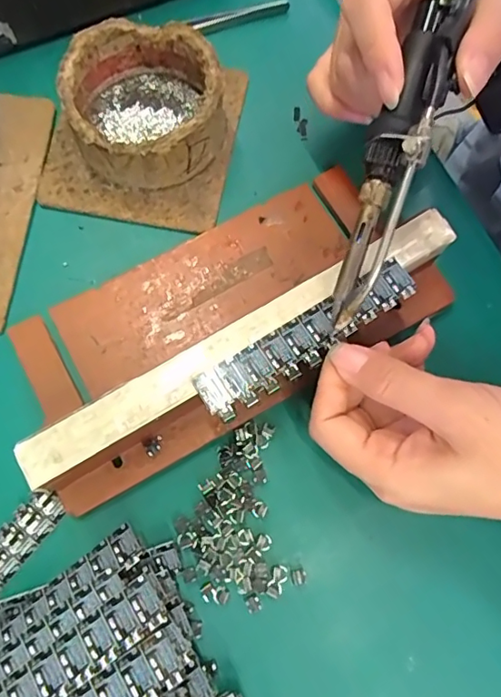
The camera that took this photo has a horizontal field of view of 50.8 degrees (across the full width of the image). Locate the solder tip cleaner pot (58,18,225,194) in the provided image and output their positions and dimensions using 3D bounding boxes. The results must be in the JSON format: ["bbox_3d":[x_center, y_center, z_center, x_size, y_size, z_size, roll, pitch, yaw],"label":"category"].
[{"bbox_3d":[-0.056,-0.131,0.286,0.078,0.040,0.081,0,75,0],"label":"solder tip cleaner pot"}]

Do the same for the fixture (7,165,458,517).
[{"bbox_3d":[-0.011,-0.019,0.255,0.211,0.038,0.101,-27,77,-7],"label":"fixture"}]

